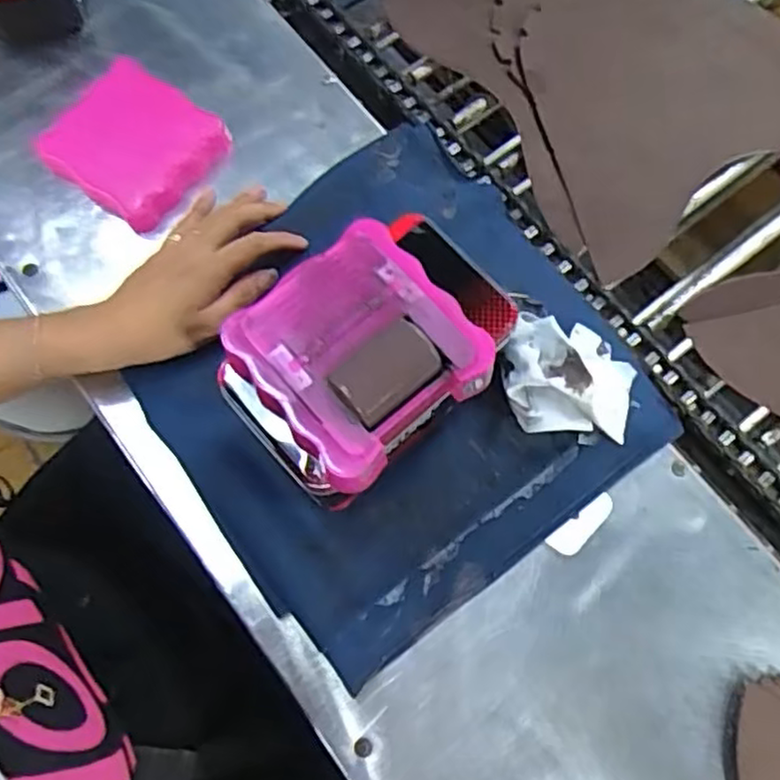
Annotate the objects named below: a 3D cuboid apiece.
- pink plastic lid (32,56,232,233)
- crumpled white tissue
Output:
[{"bbox_3d":[-0.194,-0.187,0.530,0.116,0.019,0.101,33,74,8],"label":"pink plastic lid"},{"bbox_3d":[0.122,-0.013,0.469,0.089,0.049,0.076,5,72,0],"label":"crumpled white tissue"}]

